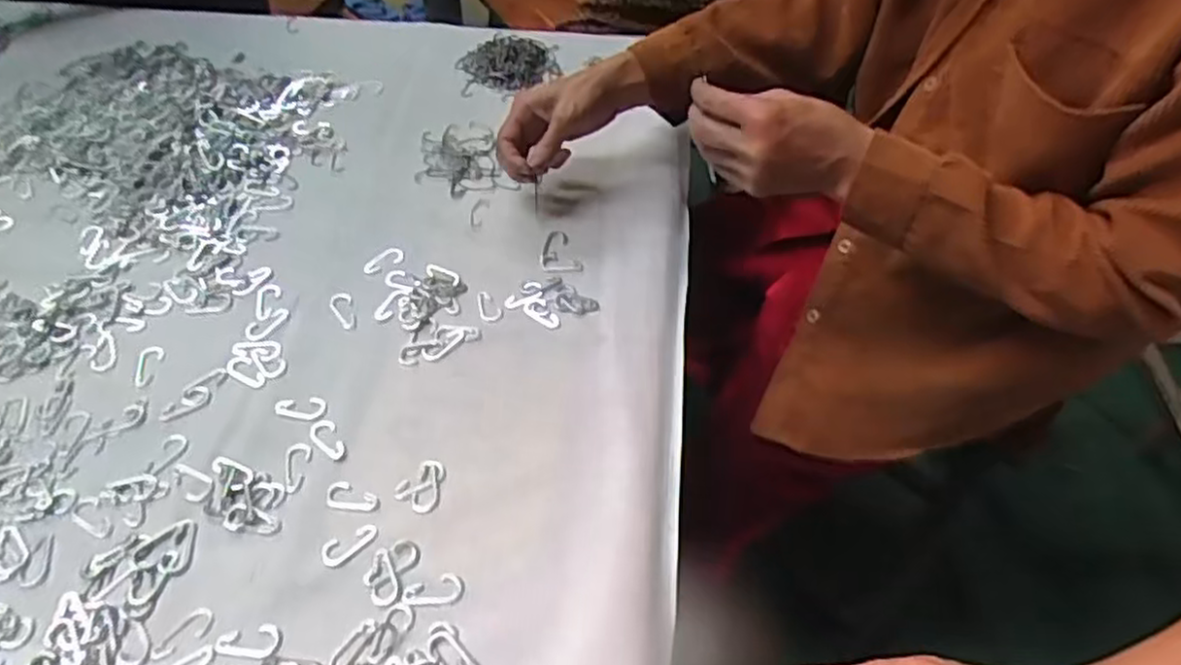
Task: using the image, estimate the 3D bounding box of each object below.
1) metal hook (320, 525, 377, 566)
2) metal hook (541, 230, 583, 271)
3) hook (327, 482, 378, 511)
[{"bbox_3d":[-0.157,0.137,0.488,0.037,0.004,0.017,-31,57,-24],"label":"metal hook"},{"bbox_3d":[-0.025,-0.072,0.661,0.037,0.006,0.045,-1,50,-1],"label":"metal hook"},{"bbox_3d":[-0.162,0.111,0.510,0.035,0.004,0.020,4,50,3],"label":"hook"}]

